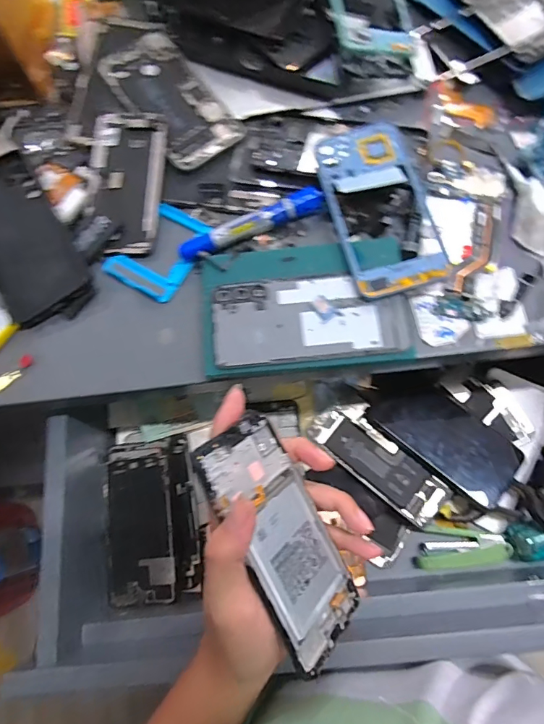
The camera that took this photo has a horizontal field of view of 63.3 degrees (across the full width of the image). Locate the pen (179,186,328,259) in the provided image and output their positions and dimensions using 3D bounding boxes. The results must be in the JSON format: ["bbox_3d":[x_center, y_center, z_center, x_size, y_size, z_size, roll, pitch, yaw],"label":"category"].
[{"bbox_3d":[-0.017,-0.121,0.387,0.130,0.019,0.021,-23,72,-3],"label":"pen"}]

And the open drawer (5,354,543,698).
[{"bbox_3d":[0.076,0.128,0.421,0.551,0.128,0.265,-8,72,2],"label":"open drawer"}]

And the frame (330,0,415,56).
[{"bbox_3d":[0.094,-0.373,0.443,0.084,0.010,0.178,-3,72,-14],"label":"frame"}]

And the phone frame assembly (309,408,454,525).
[{"bbox_3d":[0.113,0.105,0.471,0.150,0.009,0.059,42,80,15],"label":"phone frame assembly"}]

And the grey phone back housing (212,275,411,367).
[{"bbox_3d":[0.030,-0.036,0.358,0.152,0.013,0.067,-5,72,3],"label":"grey phone back housing"}]

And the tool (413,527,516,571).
[{"bbox_3d":[0.194,0.191,0.452,0.090,0.019,0.040,-2,72,4],"label":"tool"}]

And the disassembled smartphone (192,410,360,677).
[{"bbox_3d":[0.008,0.113,0.289,0.071,0.006,0.152,-26,88,-49],"label":"disassembled smartphone"}]

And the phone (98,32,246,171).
[{"bbox_3d":[-0.099,-0.257,0.427,0.076,0.011,0.150,-36,73,-7],"label":"phone"}]

